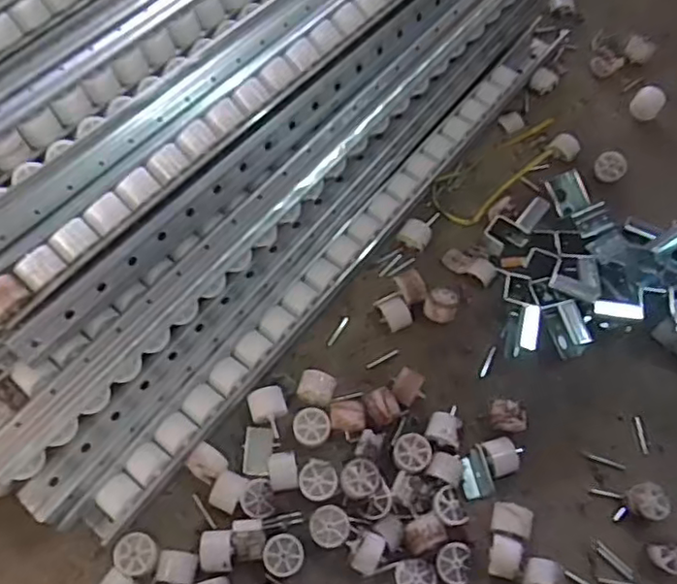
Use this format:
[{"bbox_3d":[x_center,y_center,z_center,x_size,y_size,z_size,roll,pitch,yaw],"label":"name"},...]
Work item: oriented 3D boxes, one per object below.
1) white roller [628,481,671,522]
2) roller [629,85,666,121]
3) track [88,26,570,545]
[{"bbox_3d":[0.288,0.196,0.606,0.034,0.021,0.034,-5,64,-6],"label":"white roller"},{"bbox_3d":[0.391,-0.240,0.820,0.037,0.031,0.033,35,66,14],"label":"roller"},{"bbox_3d":[0.043,-0.078,0.728,0.042,0.043,0.817,36,67,14],"label":"track"}]

